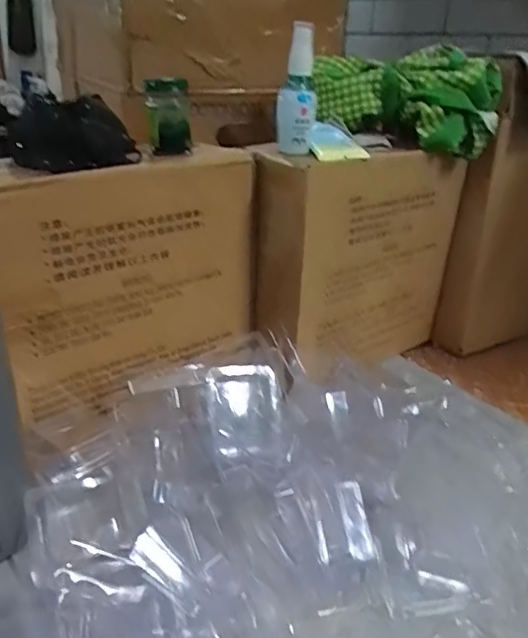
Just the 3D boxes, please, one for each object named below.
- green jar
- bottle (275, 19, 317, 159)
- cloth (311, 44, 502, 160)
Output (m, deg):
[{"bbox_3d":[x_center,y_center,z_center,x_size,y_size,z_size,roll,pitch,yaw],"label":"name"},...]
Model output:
[{"bbox_3d":[-0.092,-0.194,0.535,0.044,0.064,0.036,0,26,-8],"label":"green jar"},{"bbox_3d":[0.033,-0.223,0.550,0.038,0.119,0.032,3,26,1],"label":"bottle"},{"bbox_3d":[0.161,-0.258,0.651,0.215,0.094,0.098,13,28,20],"label":"cloth"}]

